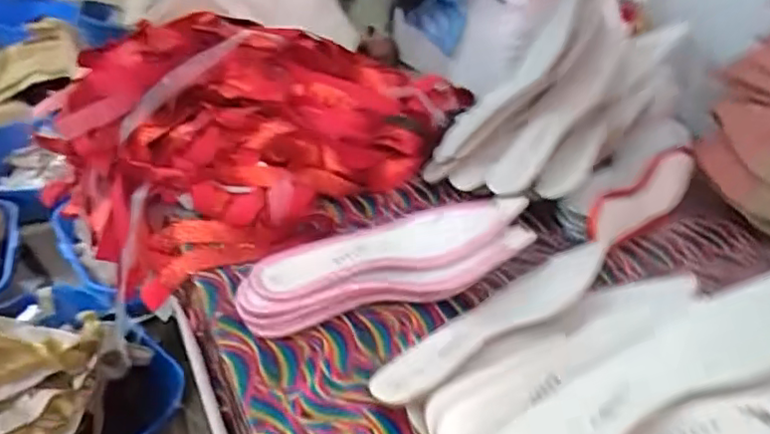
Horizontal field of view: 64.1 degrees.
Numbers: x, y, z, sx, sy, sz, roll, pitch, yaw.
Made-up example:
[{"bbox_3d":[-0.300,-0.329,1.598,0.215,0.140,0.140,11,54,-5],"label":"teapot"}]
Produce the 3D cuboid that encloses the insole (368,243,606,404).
[{"bbox_3d":[0.094,0.084,0.509,0.249,0.024,0.064,-22,39,-33],"label":"insole"}]

